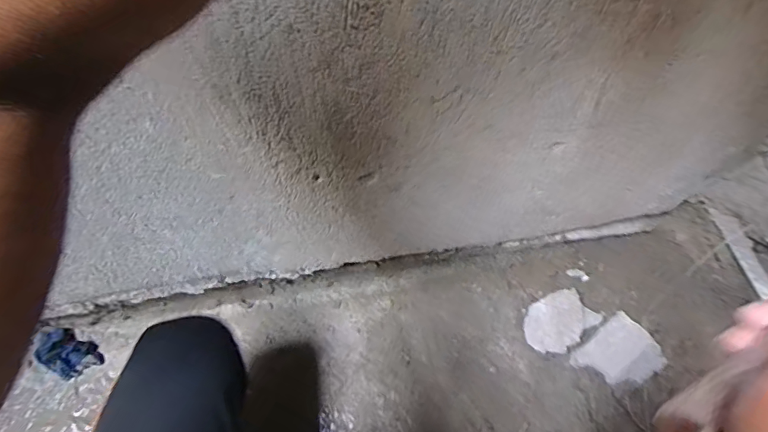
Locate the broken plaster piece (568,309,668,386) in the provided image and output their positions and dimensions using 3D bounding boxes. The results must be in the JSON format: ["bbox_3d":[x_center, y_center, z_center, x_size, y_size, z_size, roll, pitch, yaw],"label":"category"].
[{"bbox_3d":[0.395,0.238,0.777,0.123,0.038,0.106,-34,67,-16],"label":"broken plaster piece"}]

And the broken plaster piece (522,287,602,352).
[{"bbox_3d":[0.308,0.181,0.810,0.132,0.033,0.088,-33,67,-16],"label":"broken plaster piece"}]

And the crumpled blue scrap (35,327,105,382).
[{"bbox_3d":[-0.583,0.256,0.853,0.102,0.038,0.071,26,66,13],"label":"crumpled blue scrap"}]

